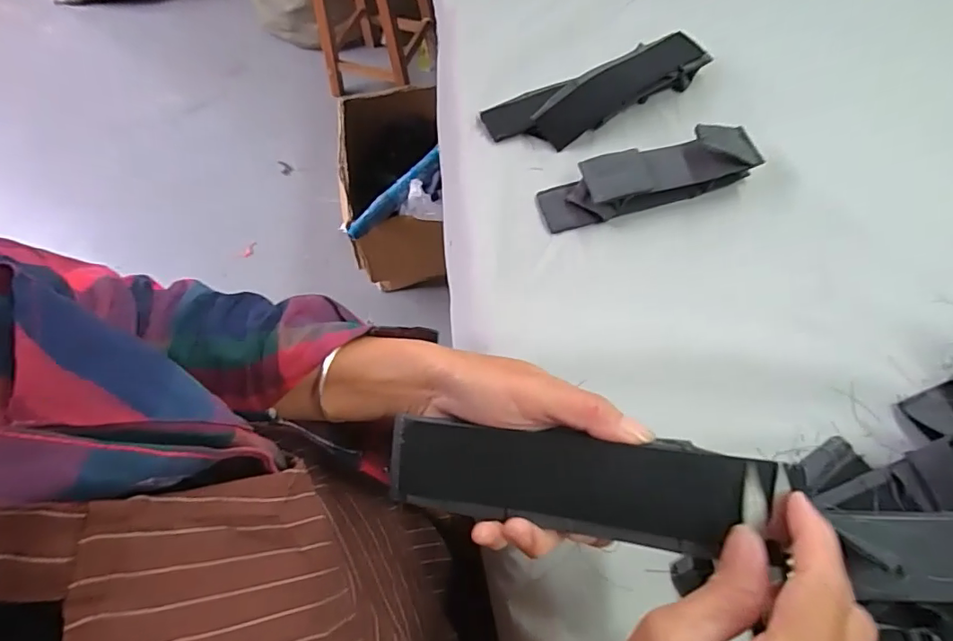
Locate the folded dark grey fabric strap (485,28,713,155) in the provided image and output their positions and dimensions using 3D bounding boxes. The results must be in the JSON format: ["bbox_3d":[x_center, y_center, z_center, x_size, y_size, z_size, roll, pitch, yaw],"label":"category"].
[{"bbox_3d":[0.120,-0.220,0.492,0.222,0.035,0.069,-20,64,-8],"label":"folded dark grey fabric strap"}]

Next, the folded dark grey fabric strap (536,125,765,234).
[{"bbox_3d":[0.148,-0.125,0.439,0.182,0.038,0.045,-15,63,-5],"label":"folded dark grey fabric strap"}]

